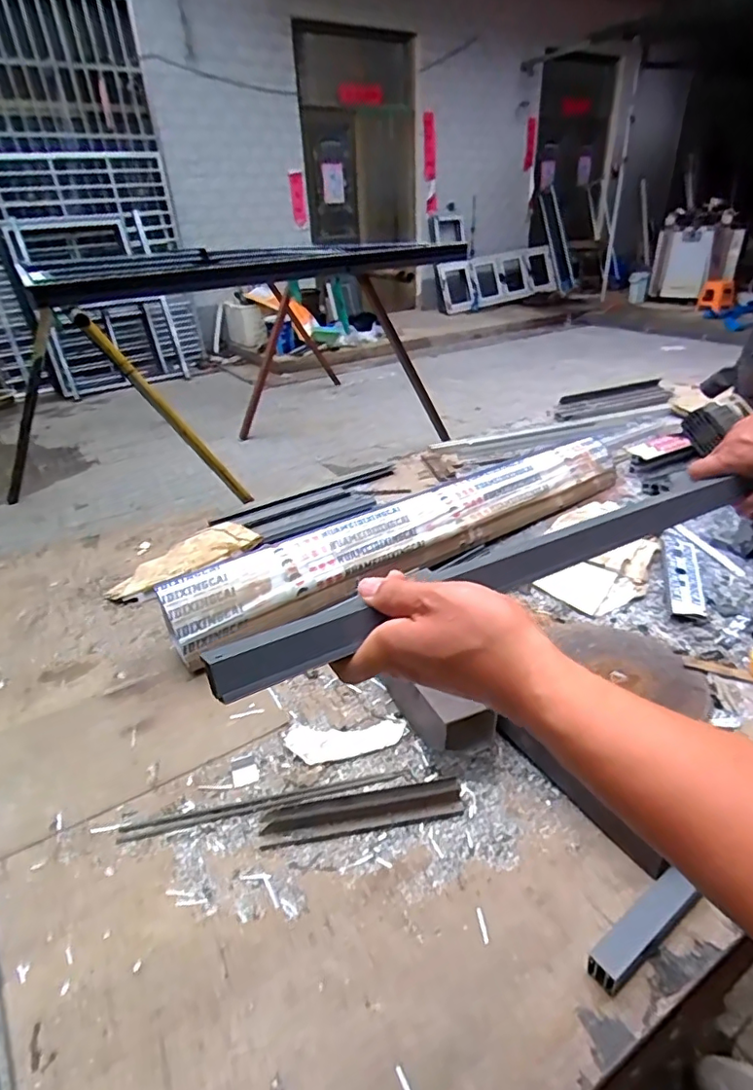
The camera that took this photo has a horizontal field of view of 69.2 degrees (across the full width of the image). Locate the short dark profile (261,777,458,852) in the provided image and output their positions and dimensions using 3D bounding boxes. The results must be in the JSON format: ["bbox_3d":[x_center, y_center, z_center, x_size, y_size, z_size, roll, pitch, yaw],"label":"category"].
[{"bbox_3d":[-0.017,0.308,0.635,0.233,0.022,0.041,-8,31,-7],"label":"short dark profile"}]

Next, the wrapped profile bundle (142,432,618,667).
[{"bbox_3d":[0.117,-0.047,1.069,1.044,0.105,0.112,-22,36,-28],"label":"wrapped profile bundle"}]

